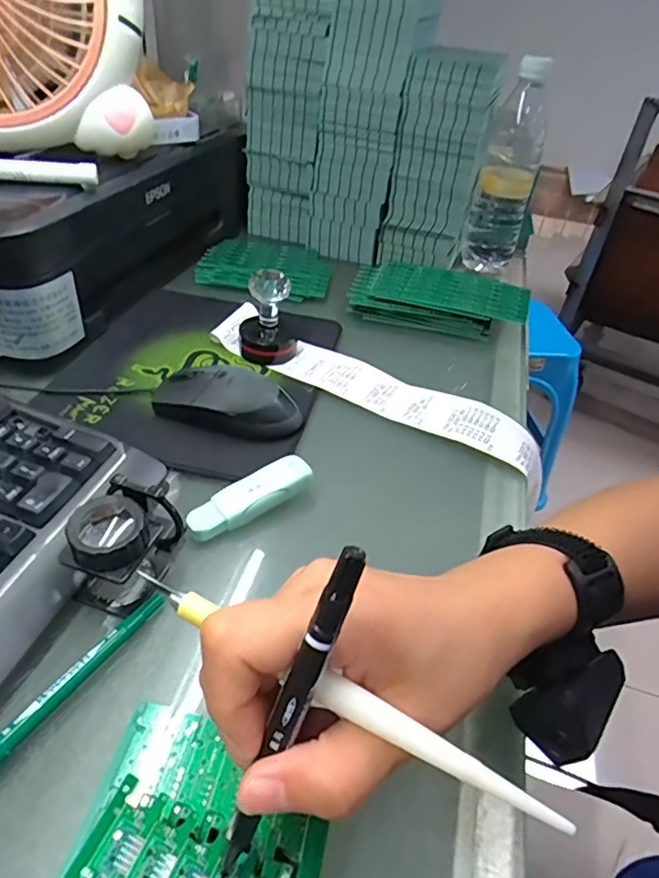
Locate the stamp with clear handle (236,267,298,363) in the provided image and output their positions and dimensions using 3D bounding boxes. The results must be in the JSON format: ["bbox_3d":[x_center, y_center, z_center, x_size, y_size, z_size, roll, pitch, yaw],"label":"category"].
[{"bbox_3d":[-0.054,-0.111,0.500,0.052,0.075,0.055,1,40,-7],"label":"stamp with clear handle"}]

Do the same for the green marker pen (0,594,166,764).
[{"bbox_3d":[-0.132,0.124,0.265,0.012,0.012,0.138,25,43,20],"label":"green marker pen"}]

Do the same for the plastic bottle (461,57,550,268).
[{"bbox_3d":[0.211,-0.316,0.660,0.064,0.215,0.070,18,41,12],"label":"plastic bottle"}]

